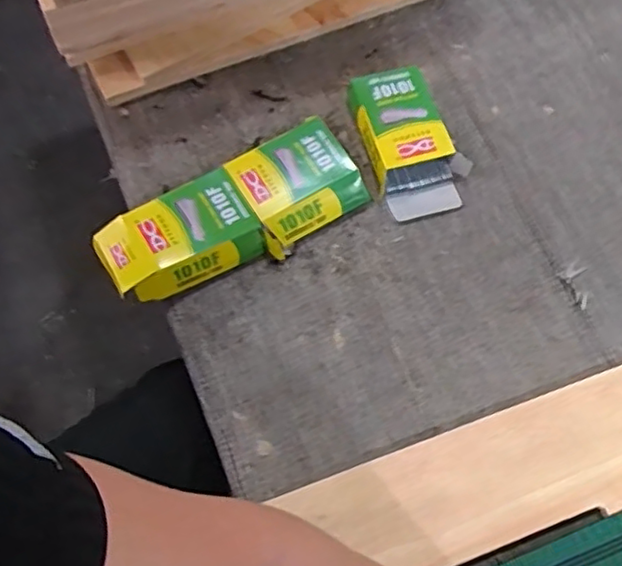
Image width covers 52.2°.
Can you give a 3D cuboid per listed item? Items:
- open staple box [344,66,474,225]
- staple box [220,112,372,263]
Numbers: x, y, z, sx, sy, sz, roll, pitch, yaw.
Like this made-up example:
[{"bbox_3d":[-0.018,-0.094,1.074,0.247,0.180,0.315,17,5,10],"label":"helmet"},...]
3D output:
[{"bbox_3d":[0.099,-0.144,0.648,0.092,0.034,0.157,-15,72,-8],"label":"open staple box"},{"bbox_3d":[-0.015,-0.097,0.627,0.117,0.030,0.102,-34,76,-13],"label":"staple box"}]

